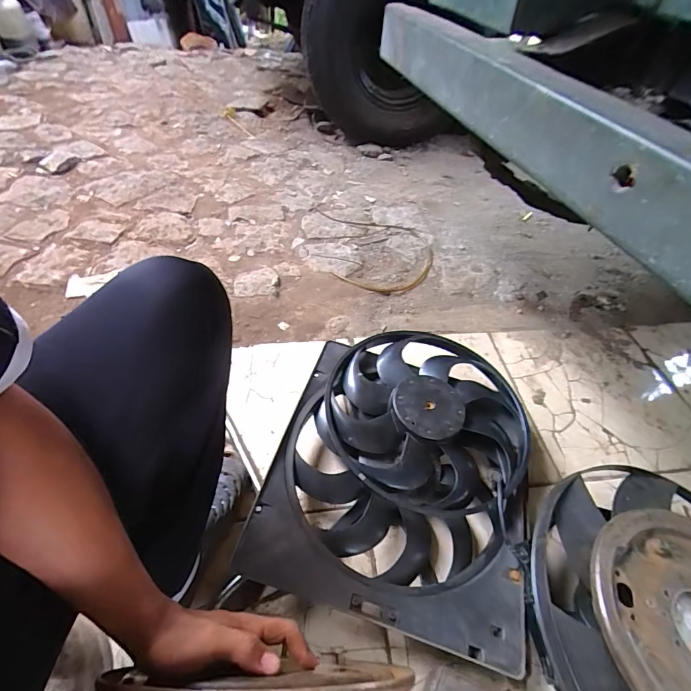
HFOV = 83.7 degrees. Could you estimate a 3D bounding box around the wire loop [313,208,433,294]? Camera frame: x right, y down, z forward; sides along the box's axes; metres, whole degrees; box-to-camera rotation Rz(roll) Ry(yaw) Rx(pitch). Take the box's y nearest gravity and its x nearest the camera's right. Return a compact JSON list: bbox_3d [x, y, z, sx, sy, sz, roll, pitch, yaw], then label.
[{"bbox_3d":[0.046,-0.300,1.199,0.449,0.025,0.297,19,52,16],"label":"wire loop"}]

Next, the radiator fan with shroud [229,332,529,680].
[{"bbox_3d":[0.106,0.198,0.707,0.425,0.107,0.529,15,49,7],"label":"radiator fan with shroud"}]

